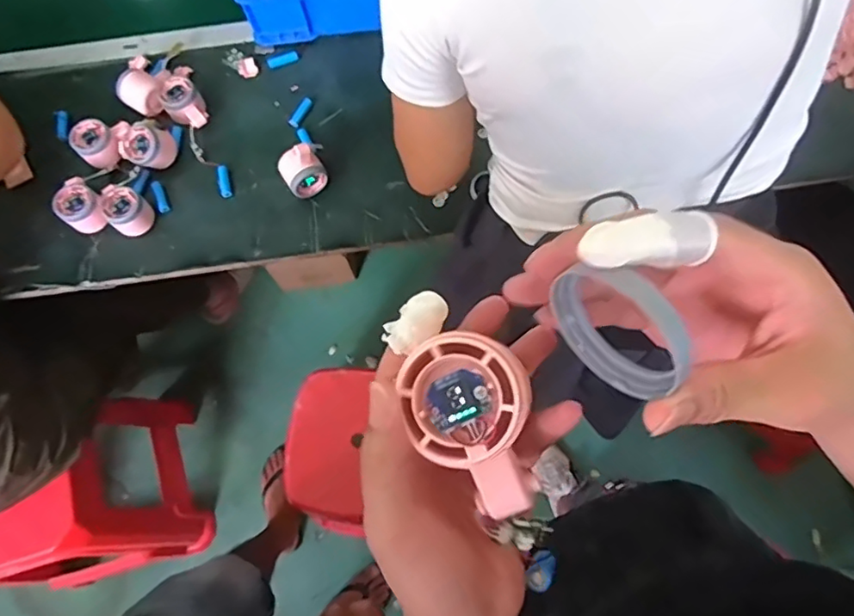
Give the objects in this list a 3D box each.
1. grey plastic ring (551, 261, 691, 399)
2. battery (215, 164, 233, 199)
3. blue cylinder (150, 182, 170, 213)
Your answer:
[{"bbox_3d":[0.071,0.009,0.217,0.016,0.054,0.054,-38,75,-9],"label":"grey plastic ring"},{"bbox_3d":[-0.314,-0.196,0.894,0.019,0.012,0.056,-16,73,-3],"label":"battery"},{"bbox_3d":[-0.406,-0.169,0.881,0.016,0.011,0.052,-23,73,-5],"label":"blue cylinder"}]

